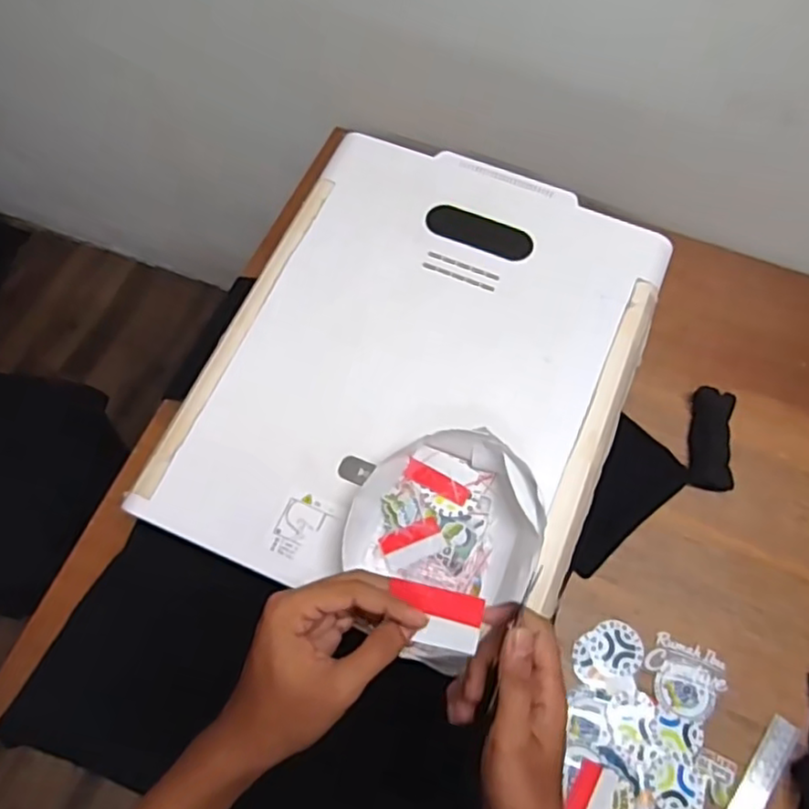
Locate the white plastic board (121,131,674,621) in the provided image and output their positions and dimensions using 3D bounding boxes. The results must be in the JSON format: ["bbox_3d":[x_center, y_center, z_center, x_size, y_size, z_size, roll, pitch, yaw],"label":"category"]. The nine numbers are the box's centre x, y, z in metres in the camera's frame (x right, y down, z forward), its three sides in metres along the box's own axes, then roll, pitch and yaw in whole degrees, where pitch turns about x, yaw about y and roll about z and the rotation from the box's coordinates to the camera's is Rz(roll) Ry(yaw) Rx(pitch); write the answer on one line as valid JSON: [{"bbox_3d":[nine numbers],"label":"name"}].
[{"bbox_3d":[0.022,-0.046,0.659,0.398,0.023,0.499,22,70,8],"label":"white plastic board"}]

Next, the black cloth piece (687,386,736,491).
[{"bbox_3d":[0.375,0.043,0.788,0.049,0.025,0.125,11,69,4],"label":"black cloth piece"}]

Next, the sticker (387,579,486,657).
[{"bbox_3d":[0.018,0.134,0.411,0.060,0.006,0.035,15,69,5],"label":"sticker"}]

